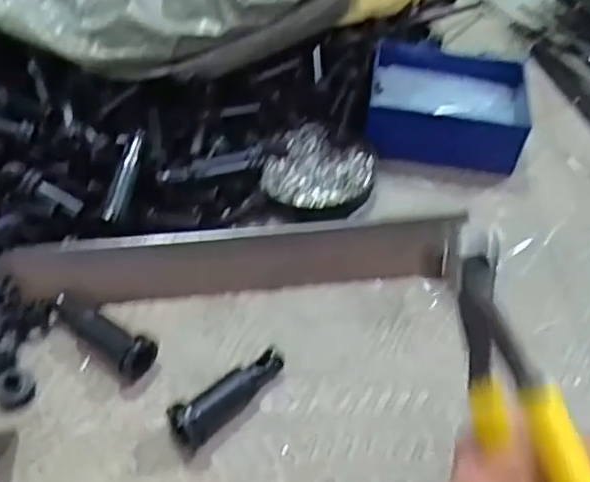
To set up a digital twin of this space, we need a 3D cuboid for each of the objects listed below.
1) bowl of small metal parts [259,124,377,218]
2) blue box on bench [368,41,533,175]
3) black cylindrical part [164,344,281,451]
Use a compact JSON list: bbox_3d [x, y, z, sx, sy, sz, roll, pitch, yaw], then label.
[{"bbox_3d":[0.017,-0.045,0.453,0.069,0.016,0.069,2,48,-2],"label":"bowl of small metal parts"},{"bbox_3d":[0.111,-0.100,0.490,0.109,0.038,0.088,12,49,7],"label":"blue box on bench"},{"bbox_3d":[-0.032,0.077,0.340,0.020,0.021,0.068,38,56,26],"label":"black cylindrical part"}]

